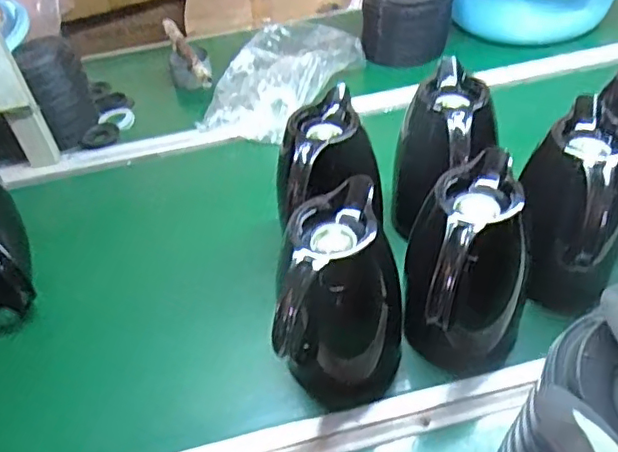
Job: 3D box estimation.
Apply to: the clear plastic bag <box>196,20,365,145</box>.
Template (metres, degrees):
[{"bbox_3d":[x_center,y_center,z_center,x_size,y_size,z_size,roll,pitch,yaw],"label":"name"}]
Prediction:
[{"bbox_3d":[-0.067,-0.256,0.985,0.207,0.068,0.289,22,51,27],"label":"clear plastic bag"}]

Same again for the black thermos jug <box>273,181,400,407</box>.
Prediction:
[{"bbox_3d":[0.036,0.080,0.564,0.100,0.196,0.143,2,45,10],"label":"black thermos jug"}]

